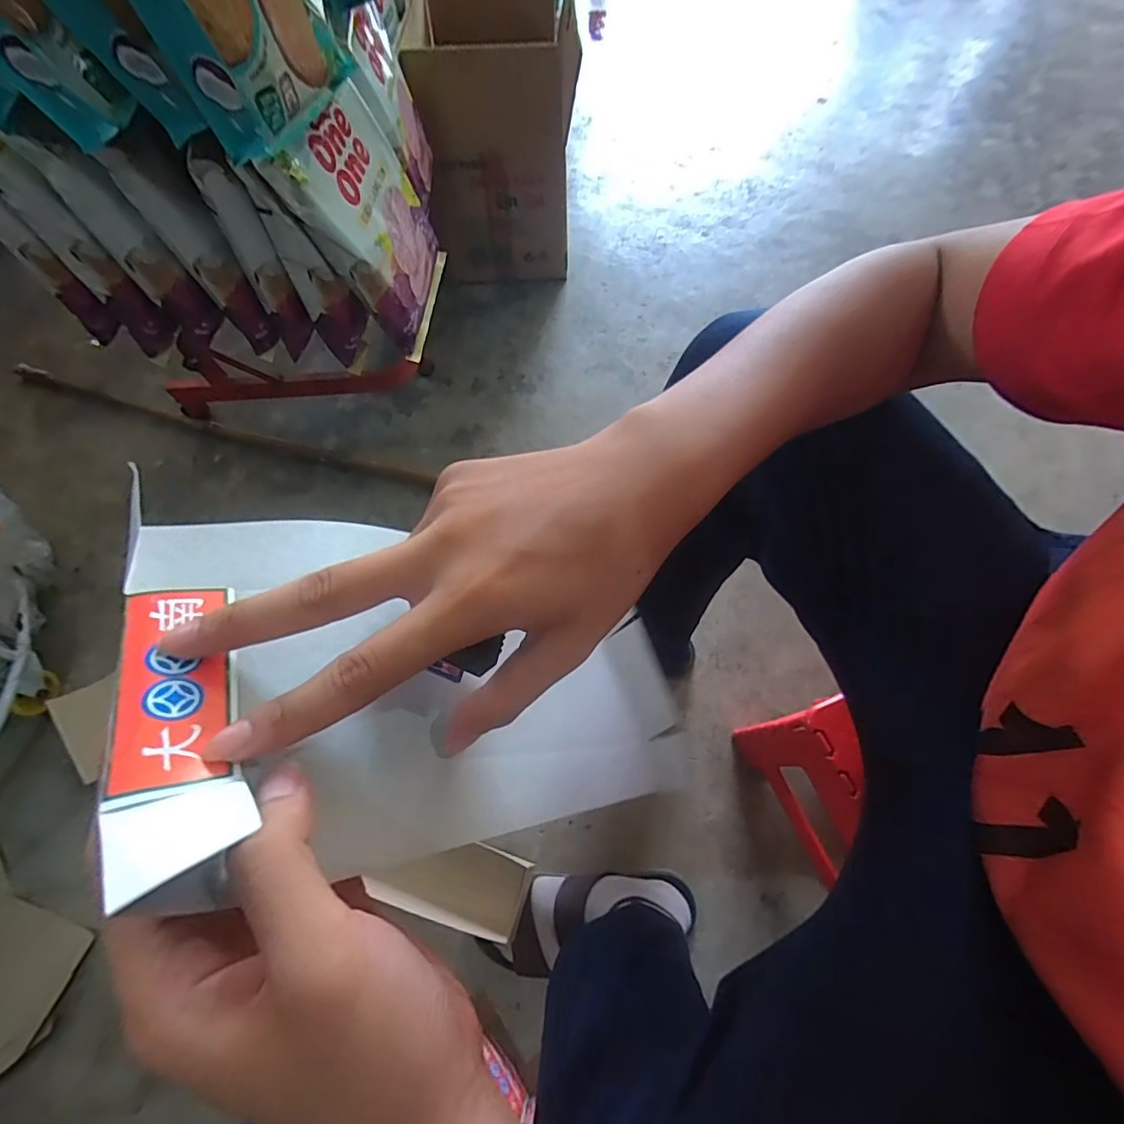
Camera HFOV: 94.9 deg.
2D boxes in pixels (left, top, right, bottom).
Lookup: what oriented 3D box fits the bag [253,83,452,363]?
[{"bbox_3d":[-0.236,-0.420,0.653,0.088,0.243,0.211,1,65,3],"label":"bag"}]

